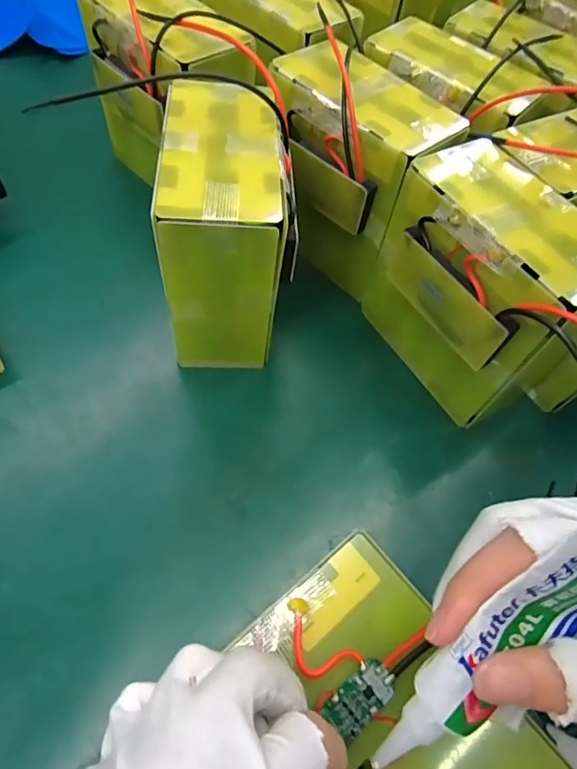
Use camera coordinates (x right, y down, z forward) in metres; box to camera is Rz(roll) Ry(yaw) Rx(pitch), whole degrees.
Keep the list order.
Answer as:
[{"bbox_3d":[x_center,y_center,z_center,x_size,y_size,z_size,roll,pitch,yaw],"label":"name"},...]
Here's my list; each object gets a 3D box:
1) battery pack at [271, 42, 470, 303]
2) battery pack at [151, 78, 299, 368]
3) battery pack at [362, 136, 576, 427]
[{"bbox_3d":[0.045,-0.168,0.385,0.096,0.141,0.140,-39,71,-25],"label":"battery pack"},{"bbox_3d":[-0.044,-0.102,0.346,0.082,0.156,0.133,2,57,-8],"label":"battery pack"},{"bbox_3d":[0.127,-0.068,0.343,0.090,0.151,0.168,-23,63,-21],"label":"battery pack"}]

